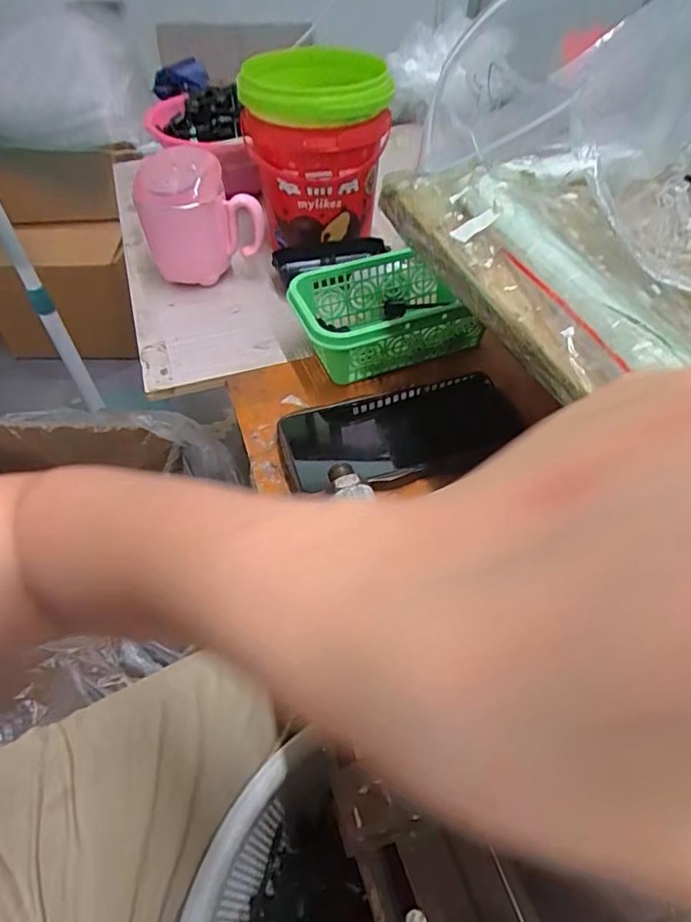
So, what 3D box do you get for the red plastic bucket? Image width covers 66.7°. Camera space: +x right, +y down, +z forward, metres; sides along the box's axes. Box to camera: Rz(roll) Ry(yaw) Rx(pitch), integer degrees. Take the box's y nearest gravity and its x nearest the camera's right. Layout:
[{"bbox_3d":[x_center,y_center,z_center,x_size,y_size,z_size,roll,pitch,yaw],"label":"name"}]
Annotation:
[{"bbox_3d":[-0.028,-0.287,0.504,0.128,0.151,0.121,-9,50,-7],"label":"red plastic bucket"}]

